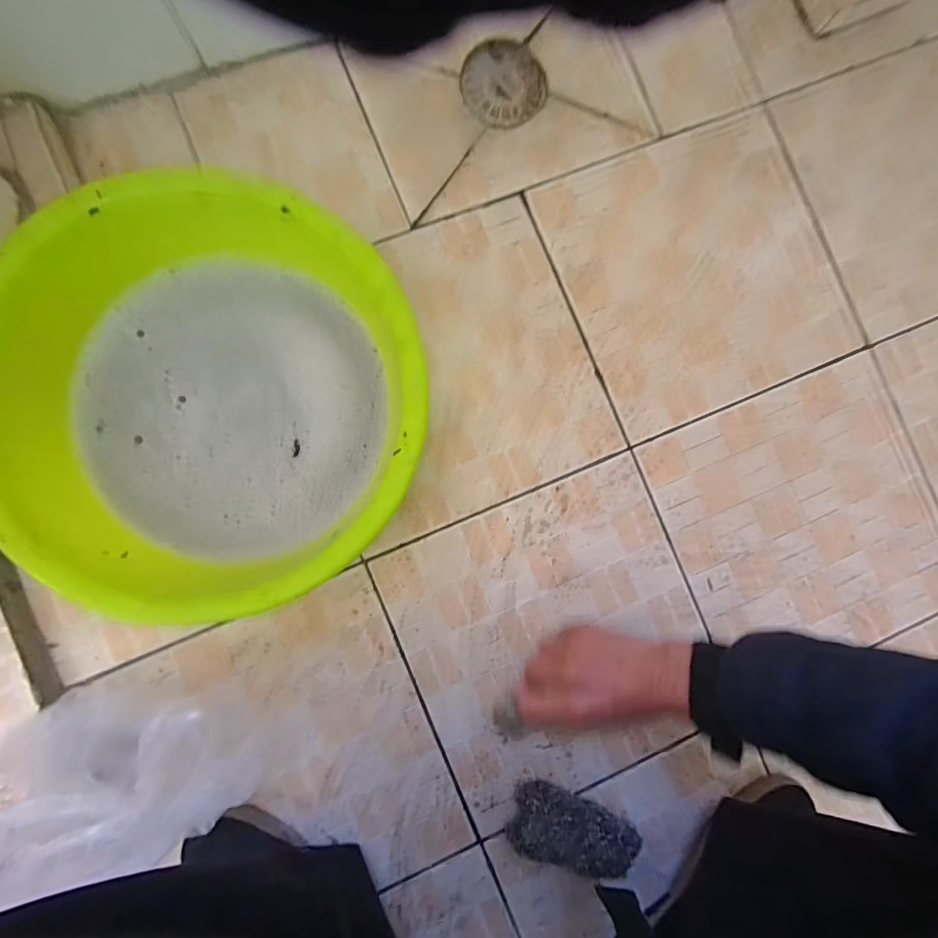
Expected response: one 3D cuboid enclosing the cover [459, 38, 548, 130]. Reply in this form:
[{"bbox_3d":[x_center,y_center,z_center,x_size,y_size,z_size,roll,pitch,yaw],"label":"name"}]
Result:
[{"bbox_3d":[0.039,-0.435,0.498,0.095,0.005,0.100,-17,89,-5],"label":"cover"}]

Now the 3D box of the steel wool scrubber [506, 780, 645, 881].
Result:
[{"bbox_3d":[0.106,0.345,0.425,0.128,0.057,0.057,13,87,-4],"label":"steel wool scrubber"}]

